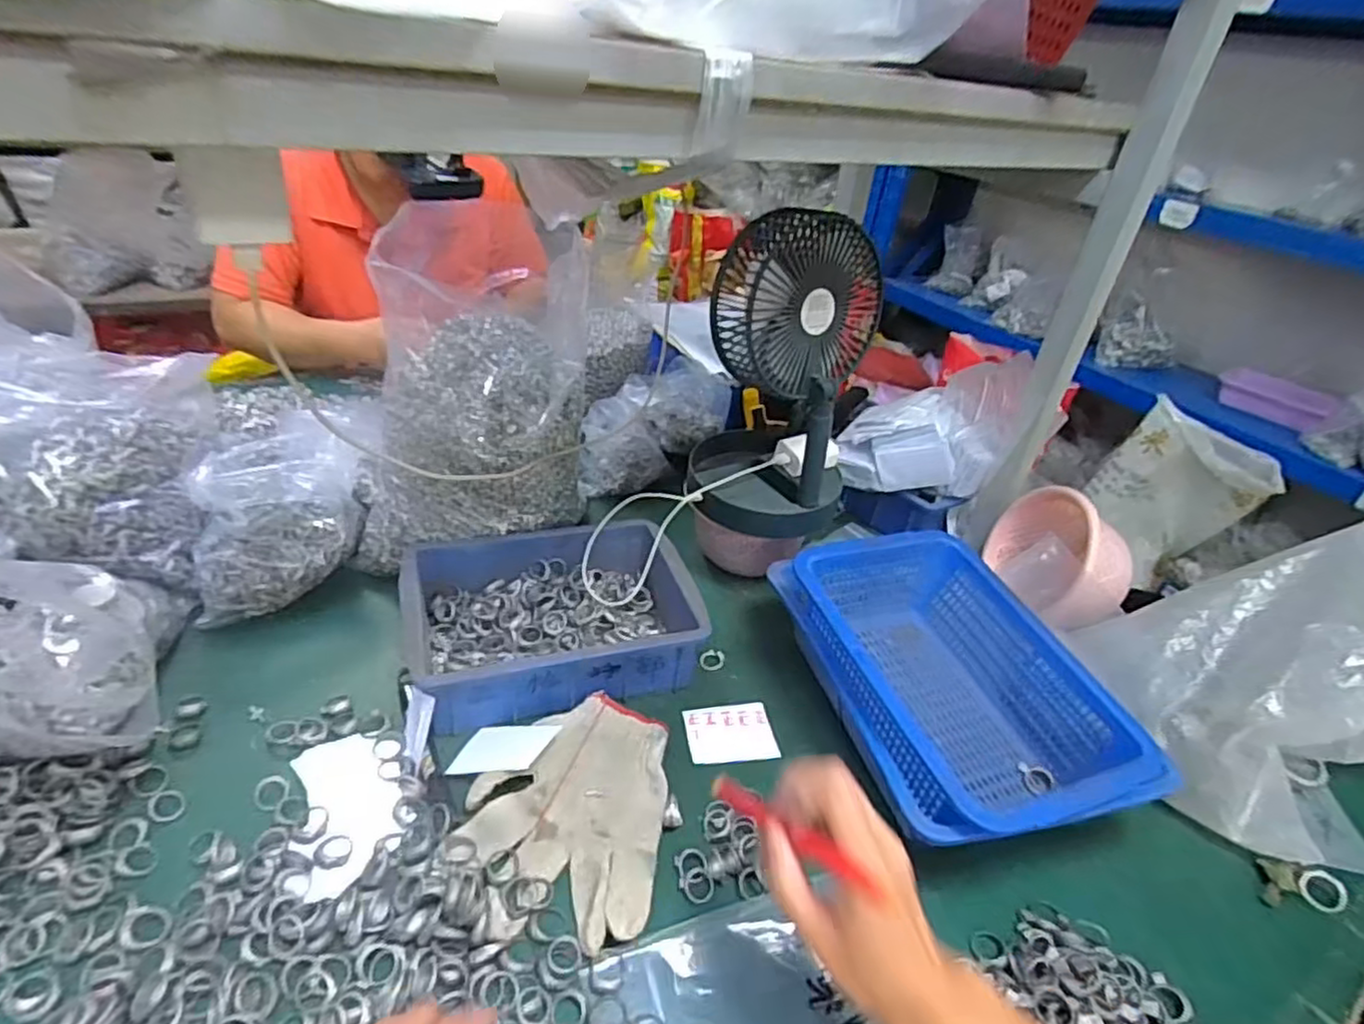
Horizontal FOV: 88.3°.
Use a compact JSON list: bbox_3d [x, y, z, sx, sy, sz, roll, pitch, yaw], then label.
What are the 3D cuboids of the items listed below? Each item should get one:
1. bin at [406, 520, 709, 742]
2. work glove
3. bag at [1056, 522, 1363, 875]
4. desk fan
[{"bbox_3d":[-0.118,0.092,0.641,0.237,0.072,0.180,-6,34,-19],"label":"bin"},{"bbox_3d":[-0.080,0.211,0.510,0.135,0.021,0.184,9,32,4],"label":"work glove"},{"bbox_3d":[0.514,0.143,0.578,0.282,0.177,0.212,2,35,-10],"label":"bag"},{"bbox_3d":[0.100,-0.131,0.692,0.151,0.290,0.151,13,34,7],"label":"desk fan"}]

